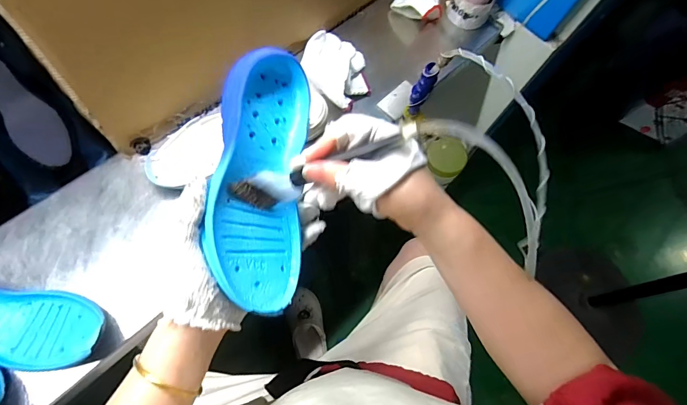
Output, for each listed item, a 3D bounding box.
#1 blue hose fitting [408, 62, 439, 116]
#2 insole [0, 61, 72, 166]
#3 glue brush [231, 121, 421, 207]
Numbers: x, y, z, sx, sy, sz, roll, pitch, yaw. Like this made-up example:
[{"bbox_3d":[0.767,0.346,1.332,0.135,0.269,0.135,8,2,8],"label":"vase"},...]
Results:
[{"bbox_3d":[0.122,-0.173,0.584,0.031,0.115,0.030,18,61,7],"label":"blue hose fitting"},{"bbox_3d":[-0.513,-0.152,0.599,0.069,0.013,0.207,-39,106,-22],"label":"insole"},{"bbox_3d":[-0.016,-0.030,0.318,0.162,0.036,0.019,-20,60,18],"label":"glue brush"}]

